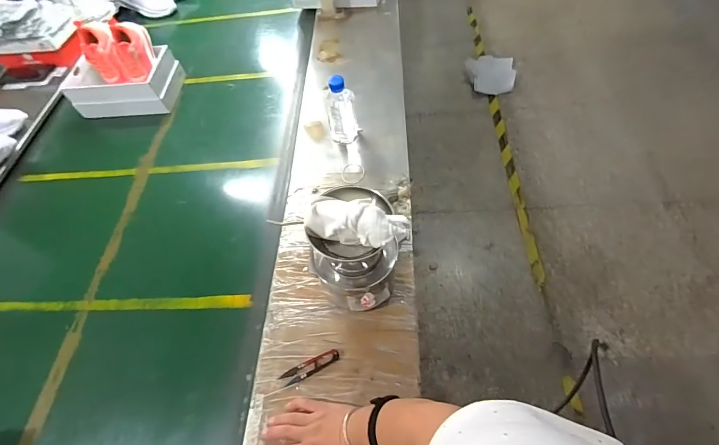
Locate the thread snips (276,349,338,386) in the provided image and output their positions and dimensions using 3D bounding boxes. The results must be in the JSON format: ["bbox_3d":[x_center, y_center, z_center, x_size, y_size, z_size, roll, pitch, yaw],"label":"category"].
[{"bbox_3d":[-0.080,0.232,0.574,0.098,0.009,0.025,-25,58,-9],"label":"thread snips"}]

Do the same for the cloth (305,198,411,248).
[{"bbox_3d":[-0.007,-0.004,0.496,0.143,0.046,0.061,12,60,15],"label":"cloth"}]

